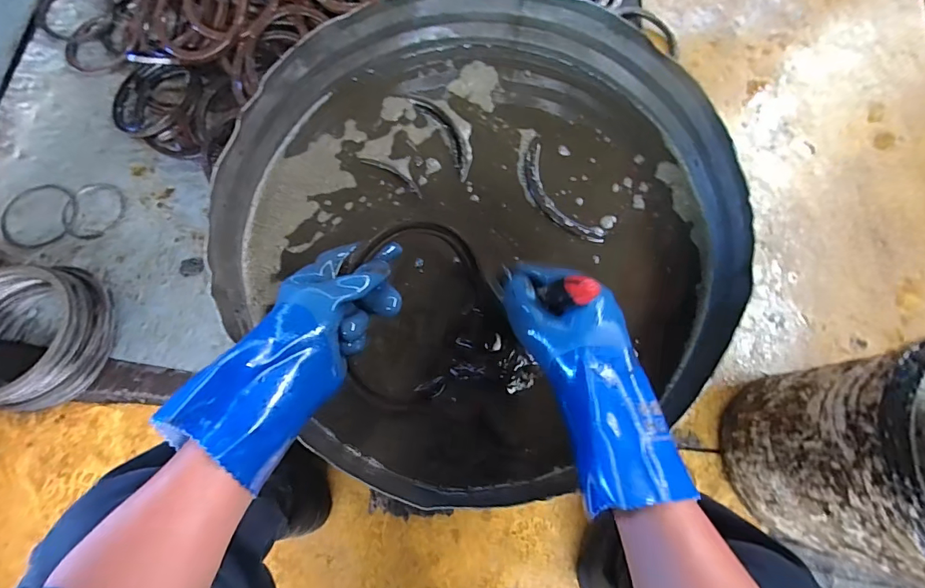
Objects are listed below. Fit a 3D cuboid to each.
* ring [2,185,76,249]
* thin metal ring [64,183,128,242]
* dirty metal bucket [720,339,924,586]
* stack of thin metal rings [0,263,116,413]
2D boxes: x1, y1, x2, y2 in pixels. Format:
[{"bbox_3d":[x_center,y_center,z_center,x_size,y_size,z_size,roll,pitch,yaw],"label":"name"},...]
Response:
[{"bbox_3d":[-0.772,-0.146,0.824,0.134,0.004,0.128,0,74,1],"label":"ring"},{"bbox_3d":[-0.681,-0.157,0.829,0.101,0.009,0.113,33,77,9],"label":"thin metal ring"},{"bbox_3d":[0.539,0.217,0.555,0.259,0.276,0.259,0,74,1],"label":"dirty metal bucket"},{"bbox_3d":[-0.667,0.064,0.696,0.208,0.103,0.217,0,76,-1],"label":"stack of thin metal rings"}]

